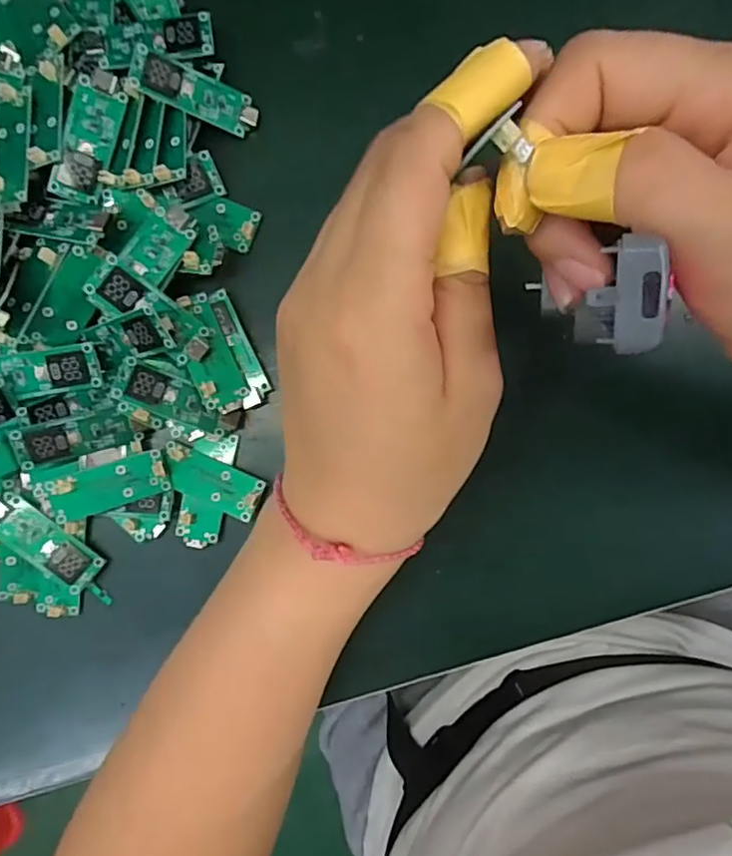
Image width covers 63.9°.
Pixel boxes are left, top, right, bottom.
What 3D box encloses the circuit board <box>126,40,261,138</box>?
[{"bbox_3d":[-0.070,-0.138,0.242,0.050,0.004,0.018,14,92,-28],"label":"circuit board"}]

